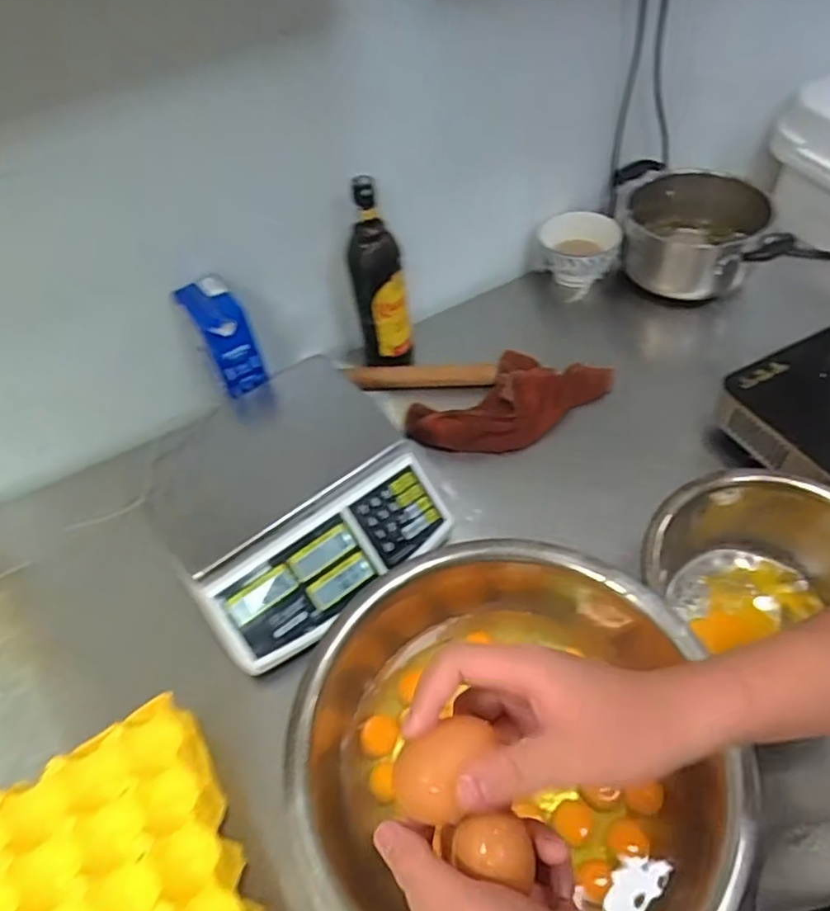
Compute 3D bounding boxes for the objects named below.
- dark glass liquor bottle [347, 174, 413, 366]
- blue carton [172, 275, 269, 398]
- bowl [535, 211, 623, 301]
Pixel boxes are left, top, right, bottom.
[{"bbox_3d":[-0.050,-0.234,0.870,0.074,0.249,0.060,-11,50,-3],"label":"dark glass liquor bottle"},{"bbox_3d":[-0.246,-0.154,0.816,0.062,0.109,0.109,-27,52,-16],"label":"blue carton"},{"bbox_3d":[0.282,-0.346,1.105,0.143,0.094,0.126,0,50,7],"label":"bowl"}]

